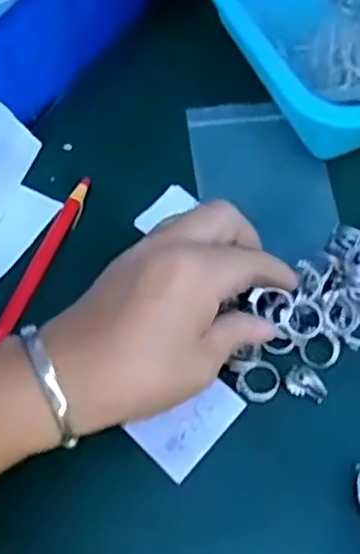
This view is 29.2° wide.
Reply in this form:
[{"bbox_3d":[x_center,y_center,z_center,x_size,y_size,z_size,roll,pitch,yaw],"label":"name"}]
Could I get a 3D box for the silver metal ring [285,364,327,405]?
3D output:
[{"bbox_3d":[0.065,0.054,0.353,0.021,0.011,0.013,19,65,12],"label":"silver metal ring"}]

